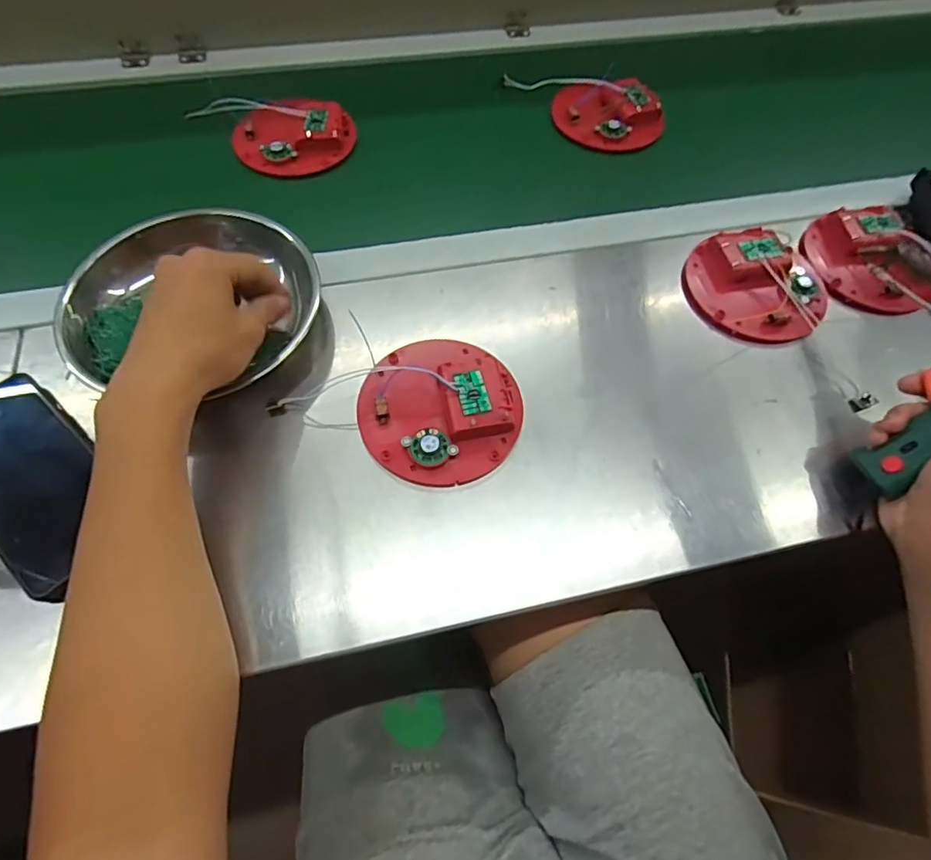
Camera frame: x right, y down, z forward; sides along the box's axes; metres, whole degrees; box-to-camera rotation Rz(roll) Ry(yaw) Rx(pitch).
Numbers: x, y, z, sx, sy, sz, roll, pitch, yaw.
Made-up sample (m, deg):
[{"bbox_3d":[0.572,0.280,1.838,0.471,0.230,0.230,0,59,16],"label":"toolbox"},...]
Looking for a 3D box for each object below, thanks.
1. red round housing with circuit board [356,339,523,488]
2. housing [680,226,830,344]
[{"bbox_3d":[-0.019,-0.021,0.406,0.118,0.026,0.121,1,62,-2],"label":"red round housing with circuit board"},{"bbox_3d":[0.258,-0.131,0.481,0.120,0.027,0.113,1,62,-2],"label":"housing"}]

